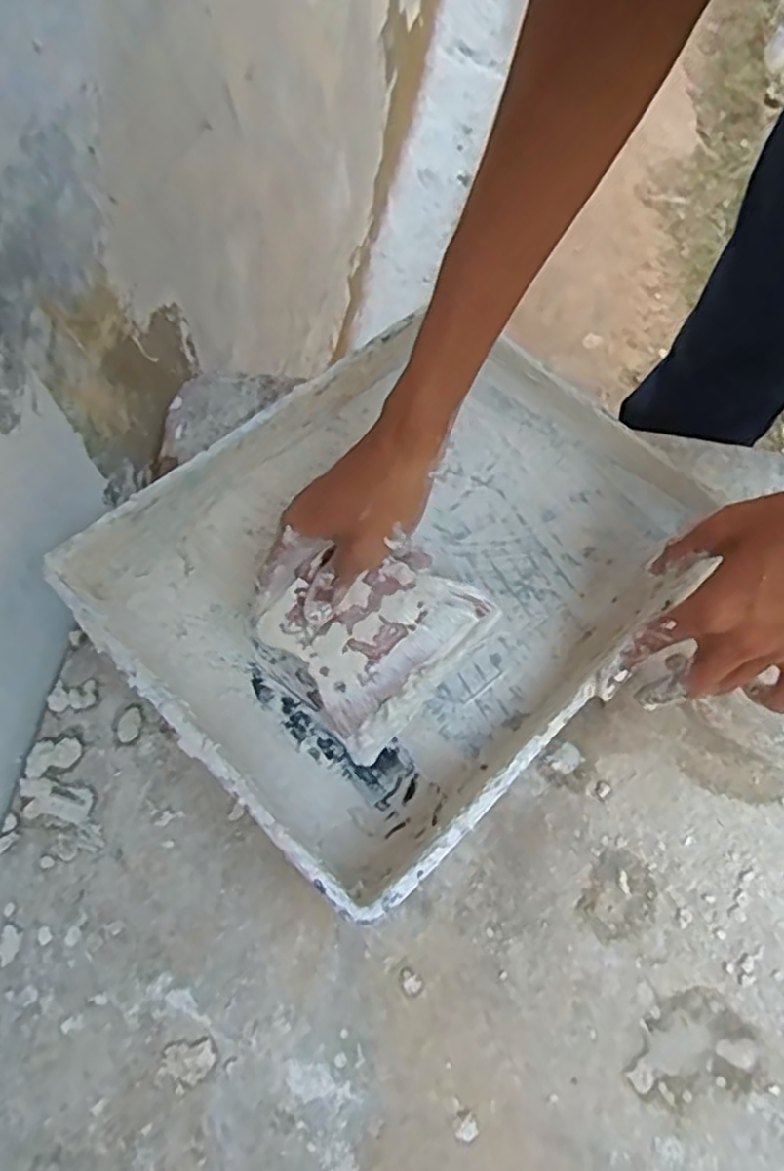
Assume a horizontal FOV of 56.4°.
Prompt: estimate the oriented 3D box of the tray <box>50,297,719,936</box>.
[{"bbox_3d":[0.011,-0.018,0.473,0.273,0.084,0.344,42,73,16],"label":"tray"}]

